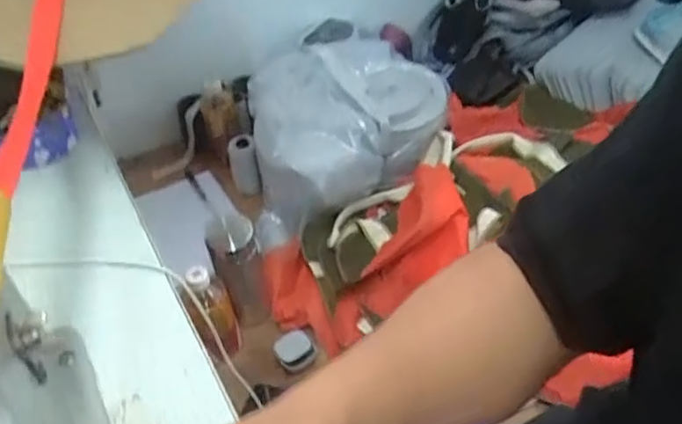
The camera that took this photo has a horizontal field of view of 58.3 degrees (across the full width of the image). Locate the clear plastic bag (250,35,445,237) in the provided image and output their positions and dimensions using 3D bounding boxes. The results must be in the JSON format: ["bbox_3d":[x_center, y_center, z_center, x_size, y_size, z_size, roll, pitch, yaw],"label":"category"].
[{"bbox_3d":[-0.013,-0.189,1.183,0.381,0.158,0.337,-22,49,-19],"label":"clear plastic bag"}]

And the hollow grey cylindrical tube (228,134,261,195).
[{"bbox_3d":[-0.195,-0.101,1.224,0.053,0.134,0.050,-1,45,1],"label":"hollow grey cylindrical tube"}]

